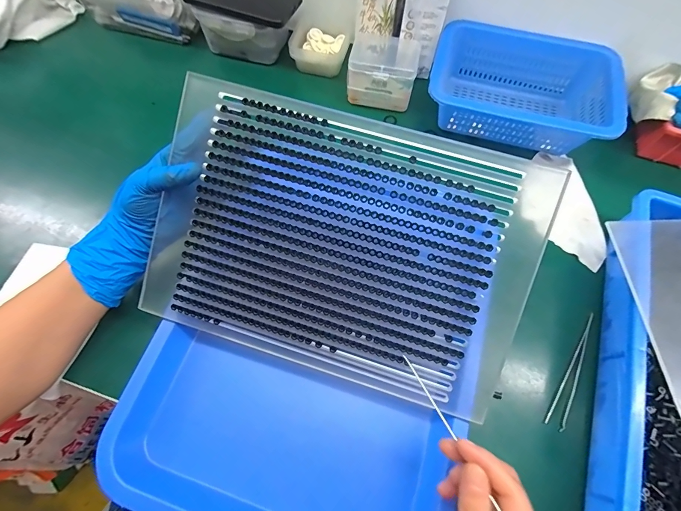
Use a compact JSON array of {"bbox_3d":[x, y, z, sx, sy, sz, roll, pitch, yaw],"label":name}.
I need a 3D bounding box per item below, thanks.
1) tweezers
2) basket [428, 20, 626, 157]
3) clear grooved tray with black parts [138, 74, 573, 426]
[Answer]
[{"bbox_3d":[0.241,0.117,0.336,0.018,0.009,0.124,31,70,12],"label":"tweezers"},{"bbox_3d":[0.233,-0.218,0.441,0.221,0.073,0.149,15,68,6],"label":"basket"},{"bbox_3d":[-0.003,-0.007,0.297,0.336,0.018,0.225,16,97,5],"label":"clear grooved tray with black parts"}]

